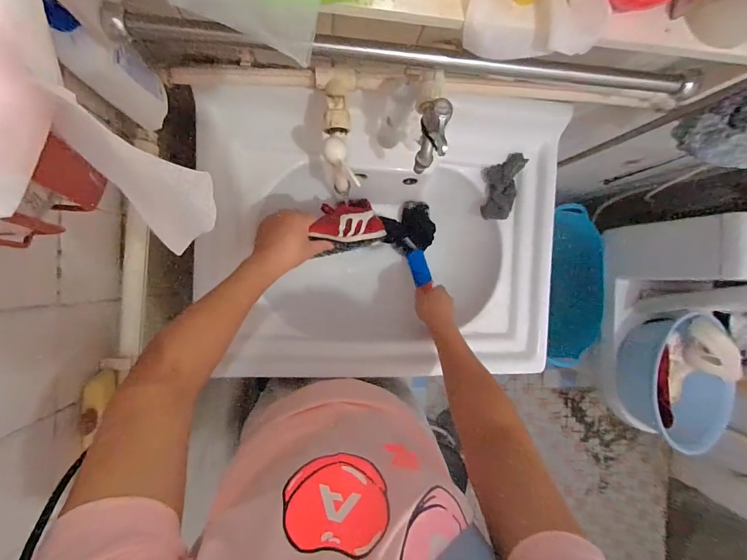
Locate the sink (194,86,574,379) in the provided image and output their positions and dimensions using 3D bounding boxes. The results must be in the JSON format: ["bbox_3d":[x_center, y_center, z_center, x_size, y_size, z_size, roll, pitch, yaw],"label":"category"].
[{"bbox_3d":[0.018,-0.066,0.667,0.595,0.204,0.477,-2,91,-8],"label":"sink"}]

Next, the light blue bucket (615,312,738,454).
[{"bbox_3d":[0.906,0.311,1.082,0.309,0.181,0.401,-27,94,-7],"label":"light blue bucket"}]

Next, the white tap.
[{"bbox_3d":[-0.045,-0.204,0.474,0.050,0.065,0.159,-3,91,-8],"label":"white tap"}]

